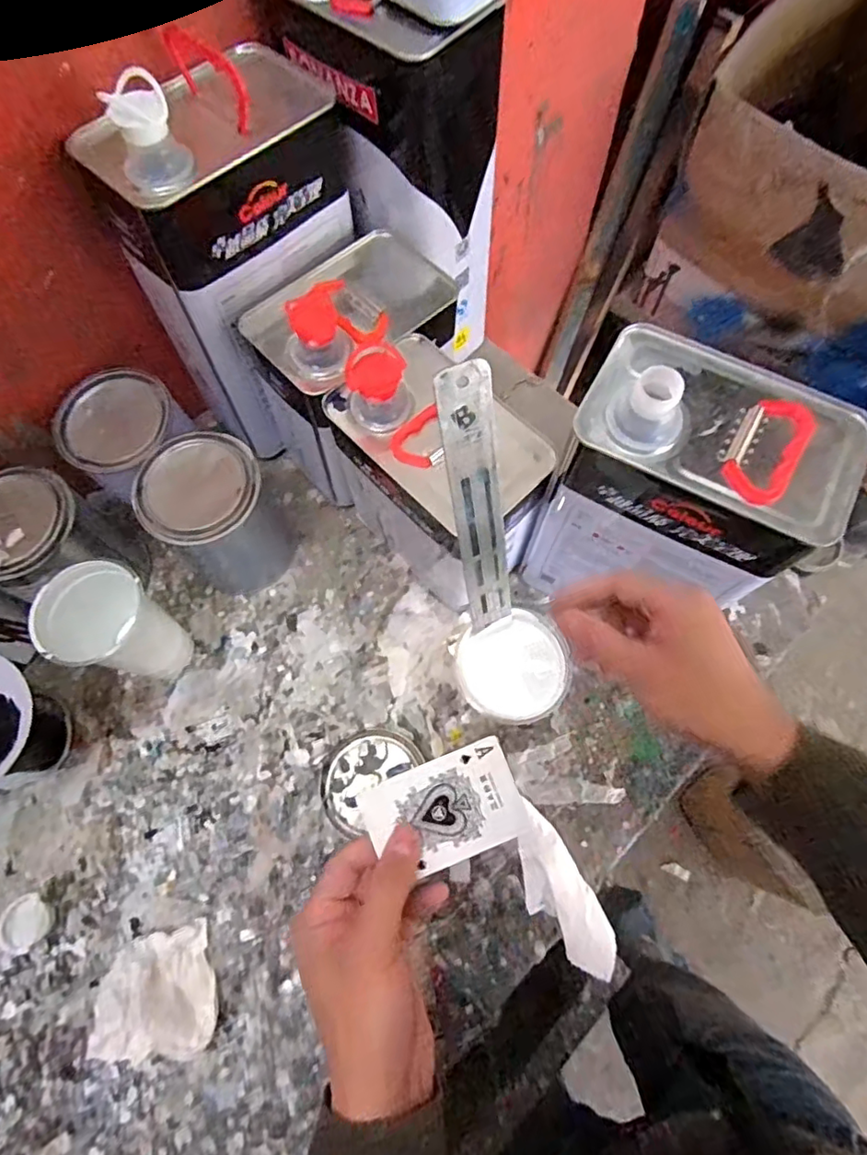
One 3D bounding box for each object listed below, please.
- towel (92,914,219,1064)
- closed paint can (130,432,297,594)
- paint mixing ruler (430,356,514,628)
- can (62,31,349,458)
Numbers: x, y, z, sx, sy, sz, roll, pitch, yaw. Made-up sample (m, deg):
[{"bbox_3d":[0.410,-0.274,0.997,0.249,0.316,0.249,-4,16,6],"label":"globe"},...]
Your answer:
[{"bbox_3d":[-0.220,0.329,0.451,0.089,0.044,0.086,-15,71,-6],"label":"towel"},{"bbox_3d":[-0.198,-0.053,0.549,0.099,0.139,0.094,0,70,0],"label":"closed paint can"},{"bbox_3d":[0.040,0.011,0.421,0.032,0.348,0.004,-20,46,-6],"label":"paint mixing ruler"},{"bbox_3d":[-0.151,-0.277,0.509,0.119,0.289,0.185,42,75,13],"label":"can"}]

